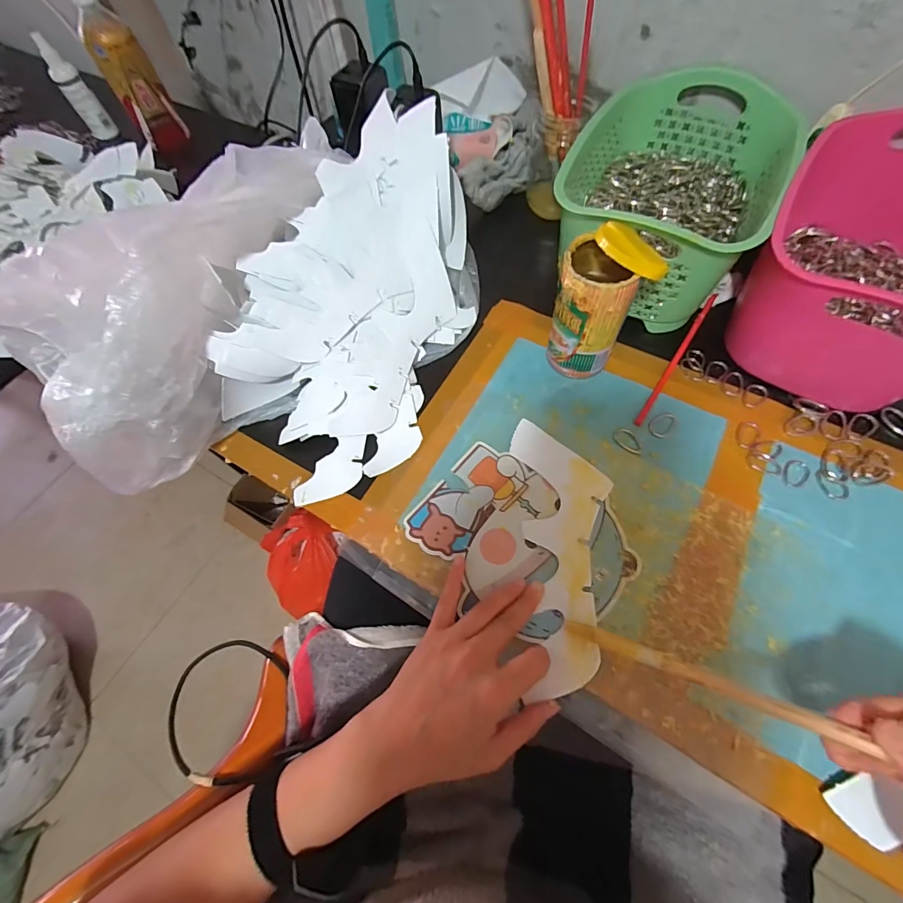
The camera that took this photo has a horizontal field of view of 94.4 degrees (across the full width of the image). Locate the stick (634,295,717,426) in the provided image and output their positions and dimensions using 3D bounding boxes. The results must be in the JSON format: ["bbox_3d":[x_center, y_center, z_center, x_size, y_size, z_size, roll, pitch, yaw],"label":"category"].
[{"bbox_3d":[0.233,-0.099,0.431,0.008,0.011,0.186,31,70,17],"label":"stick"}]

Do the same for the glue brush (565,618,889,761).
[{"bbox_3d":[0.194,0.149,0.237,0.271,0.006,0.013,8,61,40],"label":"glue brush"}]

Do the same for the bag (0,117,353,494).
[{"bbox_3d":[-0.222,-0.162,0.393,0.104,0.162,0.397,21,67,13],"label":"bag"}]

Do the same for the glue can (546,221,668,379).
[{"bbox_3d":[0.136,-0.130,0.387,0.078,0.131,0.068,19,67,12],"label":"glue can"}]

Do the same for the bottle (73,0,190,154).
[{"bbox_3d":[-0.465,-0.546,0.606,0.065,0.171,0.068,-32,66,-11],"label":"bottle"}]

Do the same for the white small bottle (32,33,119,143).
[{"bbox_3d":[-0.587,-0.565,0.656,0.035,0.124,0.040,-32,66,-11],"label":"white small bottle"}]

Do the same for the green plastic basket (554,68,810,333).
[{"bbox_3d":[0.231,-0.268,0.452,0.188,0.123,0.256,30,69,16],"label":"green plastic basket"}]

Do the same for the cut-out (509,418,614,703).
[{"bbox_3d":[0.097,0.078,0.355,0.079,0.007,0.225,1,64,4],"label":"cut-out"}]

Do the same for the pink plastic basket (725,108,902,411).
[{"bbox_3d":[0.399,-0.180,0.394,0.194,0.128,0.280,31,70,17],"label":"pink plastic basket"}]

